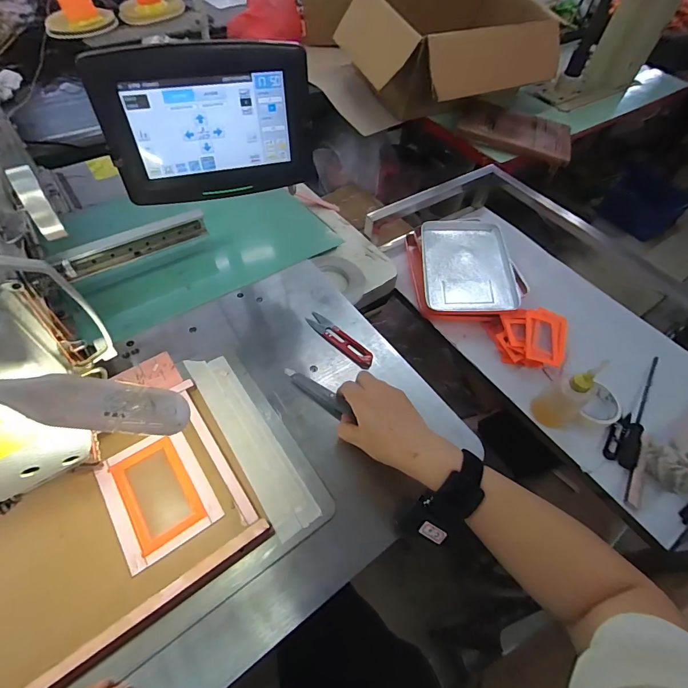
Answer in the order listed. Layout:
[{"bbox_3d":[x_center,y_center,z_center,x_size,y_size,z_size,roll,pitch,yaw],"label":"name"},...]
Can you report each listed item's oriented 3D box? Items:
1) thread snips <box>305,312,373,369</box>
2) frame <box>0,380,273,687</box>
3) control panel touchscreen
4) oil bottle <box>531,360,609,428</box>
[{"bbox_3d":[-0.007,-0.007,0.528,0.027,0.008,0.116,-37,65,-26],"label":"thread snips"},{"bbox_3d":[-0.249,0.191,0.358,0.309,0.018,0.189,-30,62,-23],"label":"frame"},{"bbox_3d":[-0.133,-0.224,0.390,0.202,0.131,0.031,-16,58,-15],"label":"control panel touchscreen"},{"bbox_3d":[0.371,0.078,0.607,0.065,0.158,0.060,-27,61,-22],"label":"oil bottle"}]

